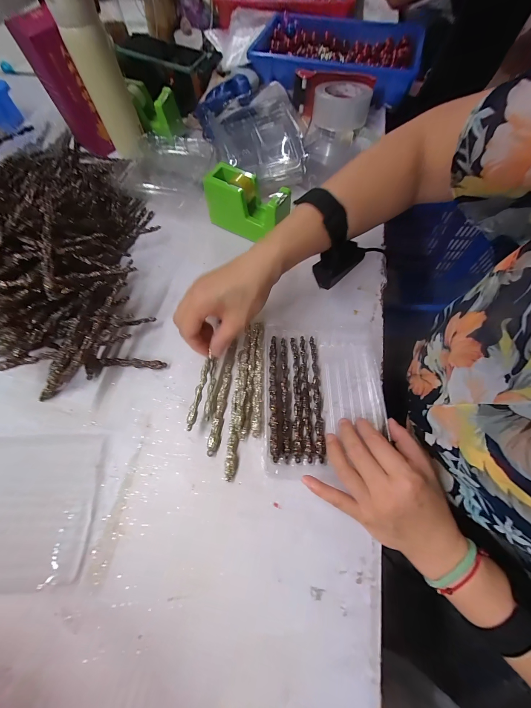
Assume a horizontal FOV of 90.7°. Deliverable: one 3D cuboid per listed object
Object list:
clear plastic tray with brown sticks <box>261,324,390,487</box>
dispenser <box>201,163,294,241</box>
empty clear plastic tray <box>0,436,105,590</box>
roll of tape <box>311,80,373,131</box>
[{"bbox_3d":[0.072,0.051,0.321,0.147,0.024,0.180,1,67,1],"label":"clear plastic tray with brown sticks"},{"bbox_3d":[-0.029,-0.232,0.414,0.130,0.077,0.055,28,70,11],"label":"dispenser"},{"bbox_3d":[-0.278,0.166,0.286,0.174,0.015,0.142,-1,67,0],"label":"empty clear plastic tray"},{"bbox_3d":[0.156,-0.508,0.539,0.110,0.054,0.110,0,67,0],"label":"roll of tape"}]

